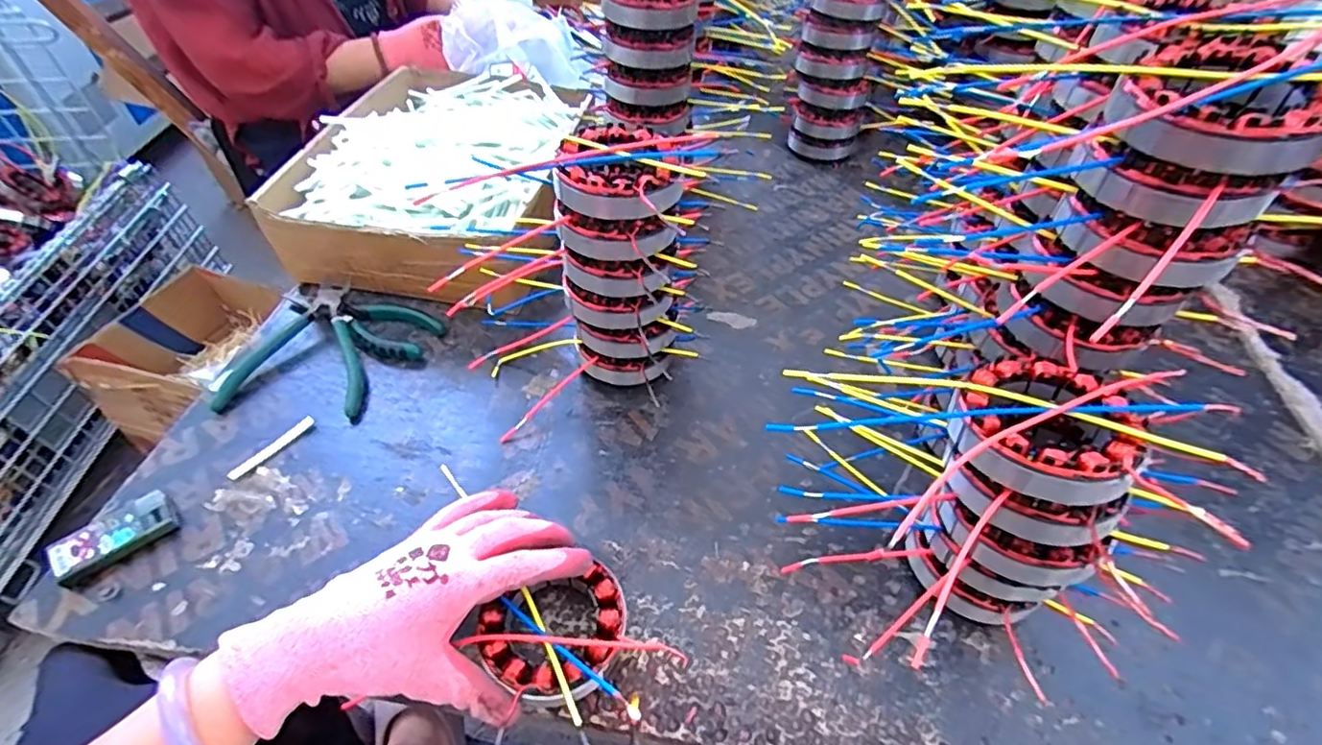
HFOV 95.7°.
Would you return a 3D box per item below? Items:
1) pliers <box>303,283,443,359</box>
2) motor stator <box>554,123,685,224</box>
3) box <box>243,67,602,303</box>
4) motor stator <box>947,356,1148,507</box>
[{"bbox_3d":[-0.282,-0.053,0.549,0.161,0.024,0.055,16,50,13],"label":"pliers"},{"bbox_3d":[-0.025,-0.139,0.407,0.080,0.031,0.082,0,49,0],"label":"motor stator"},{"bbox_3d":[-0.226,-0.223,0.641,0.238,0.088,0.333,7,49,5],"label":"box"},{"bbox_3d":[0.195,0.023,0.307,0.084,0.027,0.087,16,50,13],"label":"motor stator"}]

